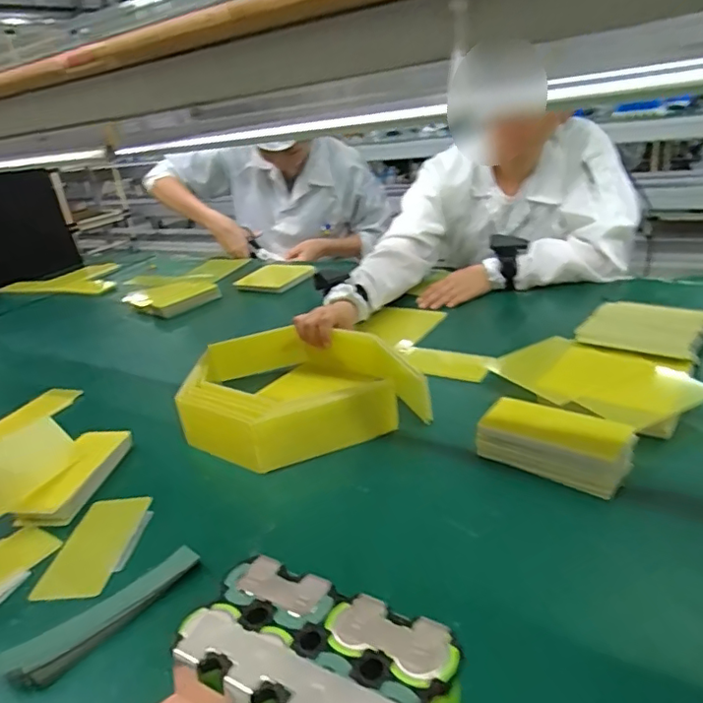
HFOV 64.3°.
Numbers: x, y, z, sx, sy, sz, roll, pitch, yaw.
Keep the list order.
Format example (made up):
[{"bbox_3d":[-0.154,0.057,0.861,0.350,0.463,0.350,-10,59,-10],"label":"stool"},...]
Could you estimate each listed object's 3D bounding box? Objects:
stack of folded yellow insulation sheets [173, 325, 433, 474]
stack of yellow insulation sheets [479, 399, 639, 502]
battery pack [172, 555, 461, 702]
[{"bbox_3d":[-0.078,0.043,0.779,0.309,0.070,0.276,-12,25,-9],"label":"stack of folded yellow insulation sheets"},{"bbox_3d":[0.211,0.097,0.590,0.149,0.047,0.064,11,30,36],"label":"stack of yellow insulation sheets"},{"bbox_3d":[-0.016,0.206,0.296,0.137,0.135,0.086,9,30,31],"label":"battery pack"}]

